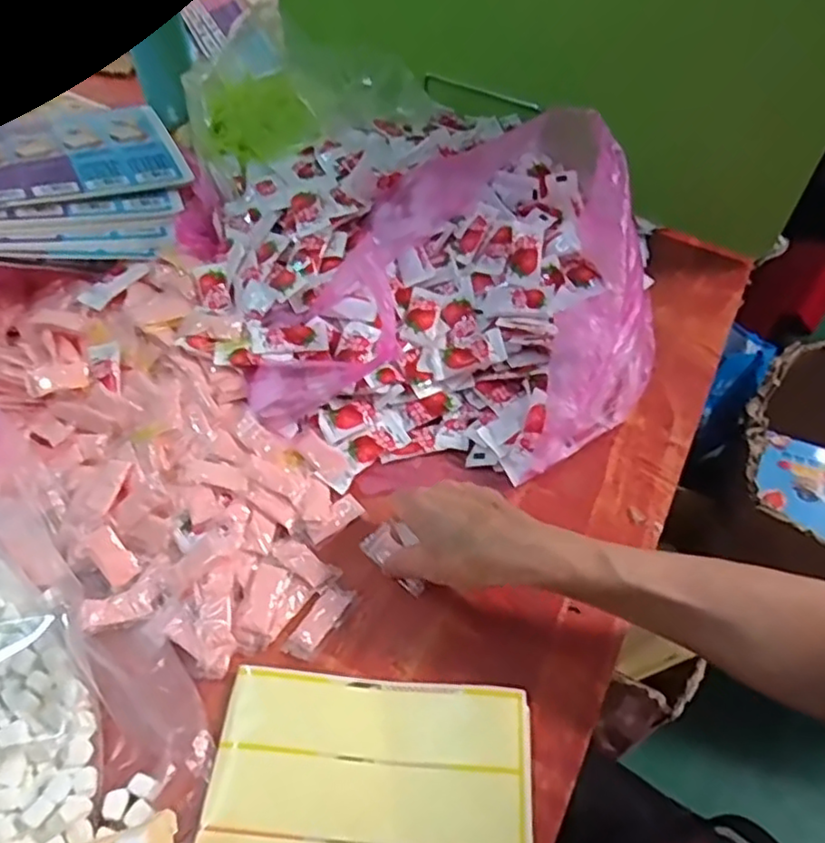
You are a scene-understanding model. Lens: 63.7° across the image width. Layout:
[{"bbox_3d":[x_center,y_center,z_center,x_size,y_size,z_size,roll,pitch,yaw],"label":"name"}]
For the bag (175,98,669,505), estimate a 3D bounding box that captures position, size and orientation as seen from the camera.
[{"bbox_3d":[0.003,-0.125,0.531,0.327,0.128,0.362,-35,60,-25],"label":"bag"}]

